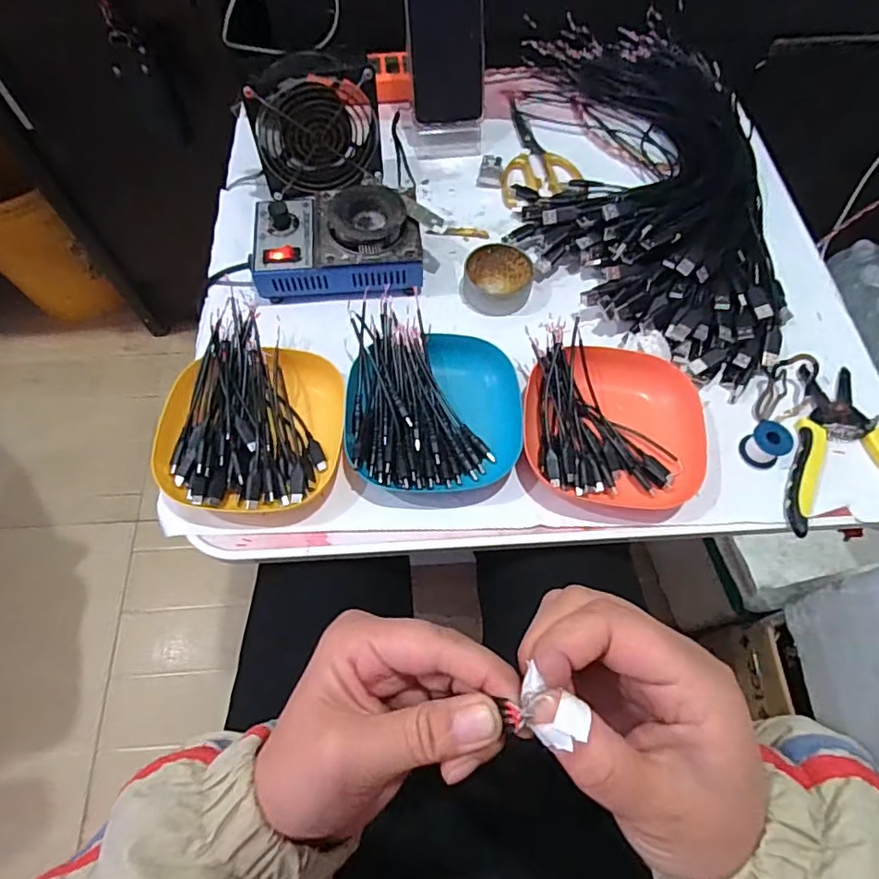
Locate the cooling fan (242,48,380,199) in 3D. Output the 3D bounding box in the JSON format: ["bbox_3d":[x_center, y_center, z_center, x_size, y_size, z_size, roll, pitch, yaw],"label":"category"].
[{"bbox_3d":[-0.119,-0.303,0.535,0.119,0.121,0.045,-13,54,-8],"label":"cooling fan"}]

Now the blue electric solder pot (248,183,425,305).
[{"bbox_3d":[-0.093,-0.182,0.503,0.150,0.050,0.104,-6,65,-4],"label":"blue electric solder pot"}]

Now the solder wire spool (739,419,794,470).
[{"bbox_3d":[0.262,0.004,0.444,0.027,0.029,0.031,-34,70,-15],"label":"solder wire spool"}]

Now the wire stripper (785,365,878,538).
[{"bbox_3d":[0.330,0.007,0.450,0.116,0.019,0.152,3,65,0],"label":"wire stripper"}]

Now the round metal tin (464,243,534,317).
[{"bbox_3d":[0.055,-0.150,0.518,0.061,0.026,0.061,7,65,2],"label":"round metal tin"}]

